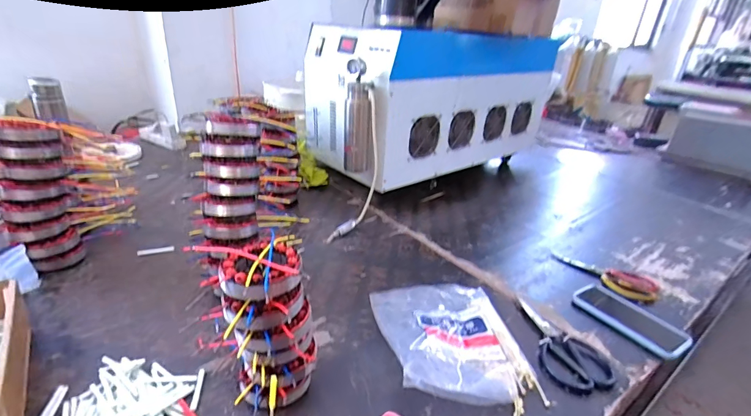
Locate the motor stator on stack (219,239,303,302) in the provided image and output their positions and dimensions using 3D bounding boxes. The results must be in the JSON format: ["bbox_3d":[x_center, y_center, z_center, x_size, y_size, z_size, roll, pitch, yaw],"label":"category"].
[{"bbox_3d":[-0.125,0.069,0.426,0.083,0.034,0.096,-5,28,-18],"label":"motor stator on stack"}]

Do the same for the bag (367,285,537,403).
[{"bbox_3d":[0.111,0.178,0.586,0.197,0.055,0.250,-1,27,-11],"label":"bag"}]

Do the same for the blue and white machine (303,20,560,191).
[{"bbox_3d":[0.210,-0.343,1.215,0.812,0.360,0.357,-13,31,-31],"label":"blue and white machine"}]

